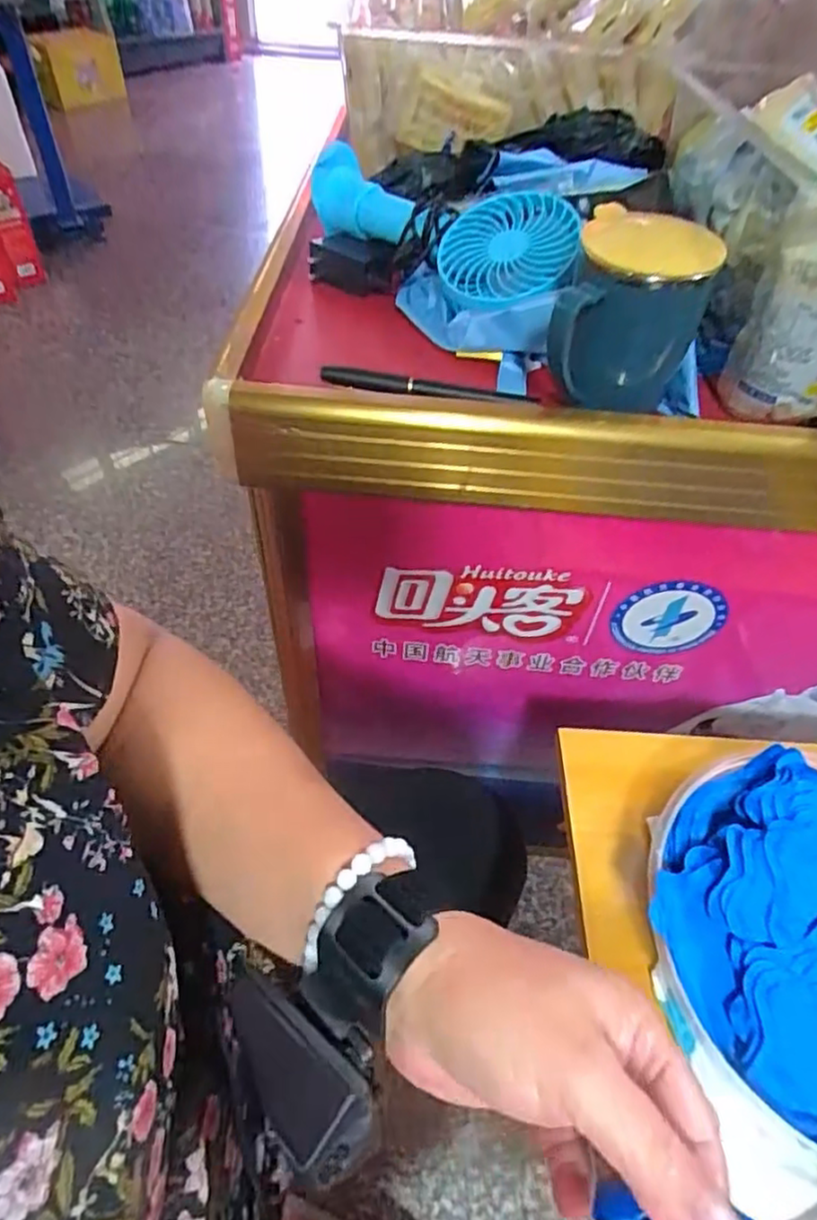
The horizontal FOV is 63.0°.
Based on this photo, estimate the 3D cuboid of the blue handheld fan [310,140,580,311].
[{"bbox_3d":[0.023,-0.292,0.508,0.227,0.055,0.084,38,57,26],"label":"blue handheld fan"}]

